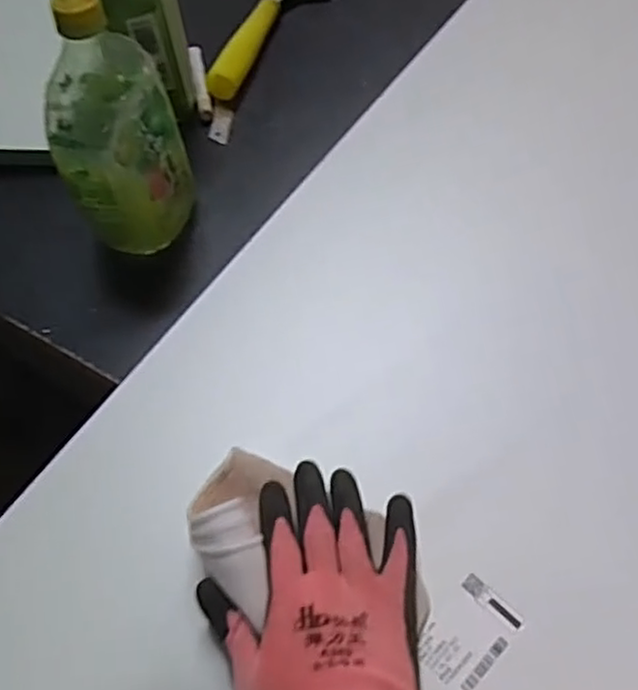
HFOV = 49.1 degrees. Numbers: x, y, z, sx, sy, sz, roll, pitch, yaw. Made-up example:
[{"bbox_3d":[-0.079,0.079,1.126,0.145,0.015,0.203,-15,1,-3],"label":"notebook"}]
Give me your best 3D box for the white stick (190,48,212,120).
[{"bbox_3d":[-0.111,-0.249,0.655,0.013,0.012,0.099,-10,58,-5],"label":"white stick"}]

